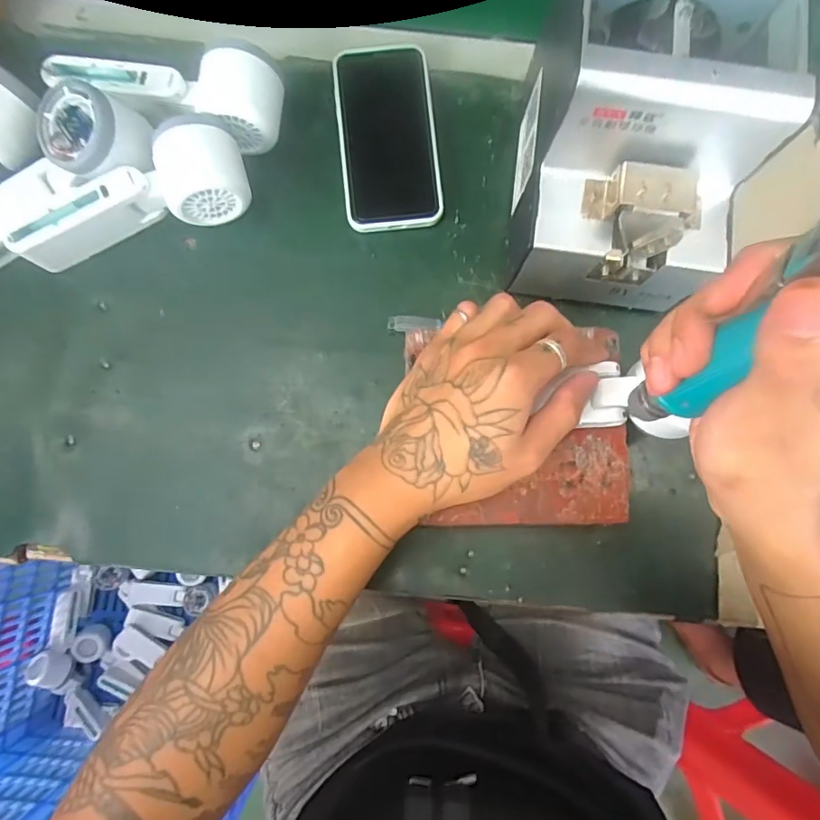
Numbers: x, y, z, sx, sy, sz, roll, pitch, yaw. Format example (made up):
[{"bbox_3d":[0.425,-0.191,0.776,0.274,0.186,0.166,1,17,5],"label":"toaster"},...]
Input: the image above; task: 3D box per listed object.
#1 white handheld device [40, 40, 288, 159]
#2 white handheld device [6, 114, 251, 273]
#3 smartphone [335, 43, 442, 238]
[{"bbox_3d":[-0.178,-0.234,0.373,0.168,0.049,0.064,9,82,0],"label":"white handheld device"},{"bbox_3d":[-0.198,-0.153,0.367,0.161,0.051,0.056,-16,83,-4],"label":"white handheld device"},{"bbox_3d":[-0.017,-0.212,0.394,0.073,0.006,0.146,-6,87,-1],"label":"smartphone"}]

